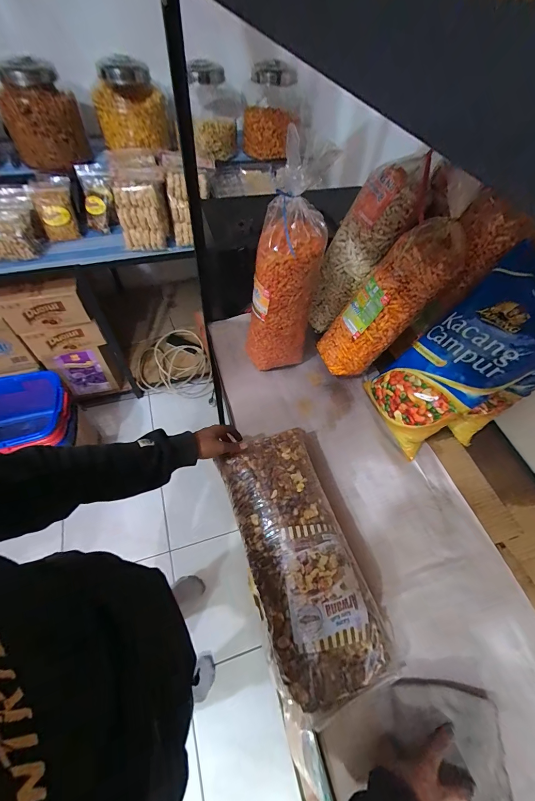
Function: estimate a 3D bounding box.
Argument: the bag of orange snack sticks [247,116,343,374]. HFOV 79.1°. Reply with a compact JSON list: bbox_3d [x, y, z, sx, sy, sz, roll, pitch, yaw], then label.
[{"bbox_3d":[0.037,-0.285,0.744,0.149,0.451,0.161,5,56,0],"label":"bag of orange snack sticks"}]

